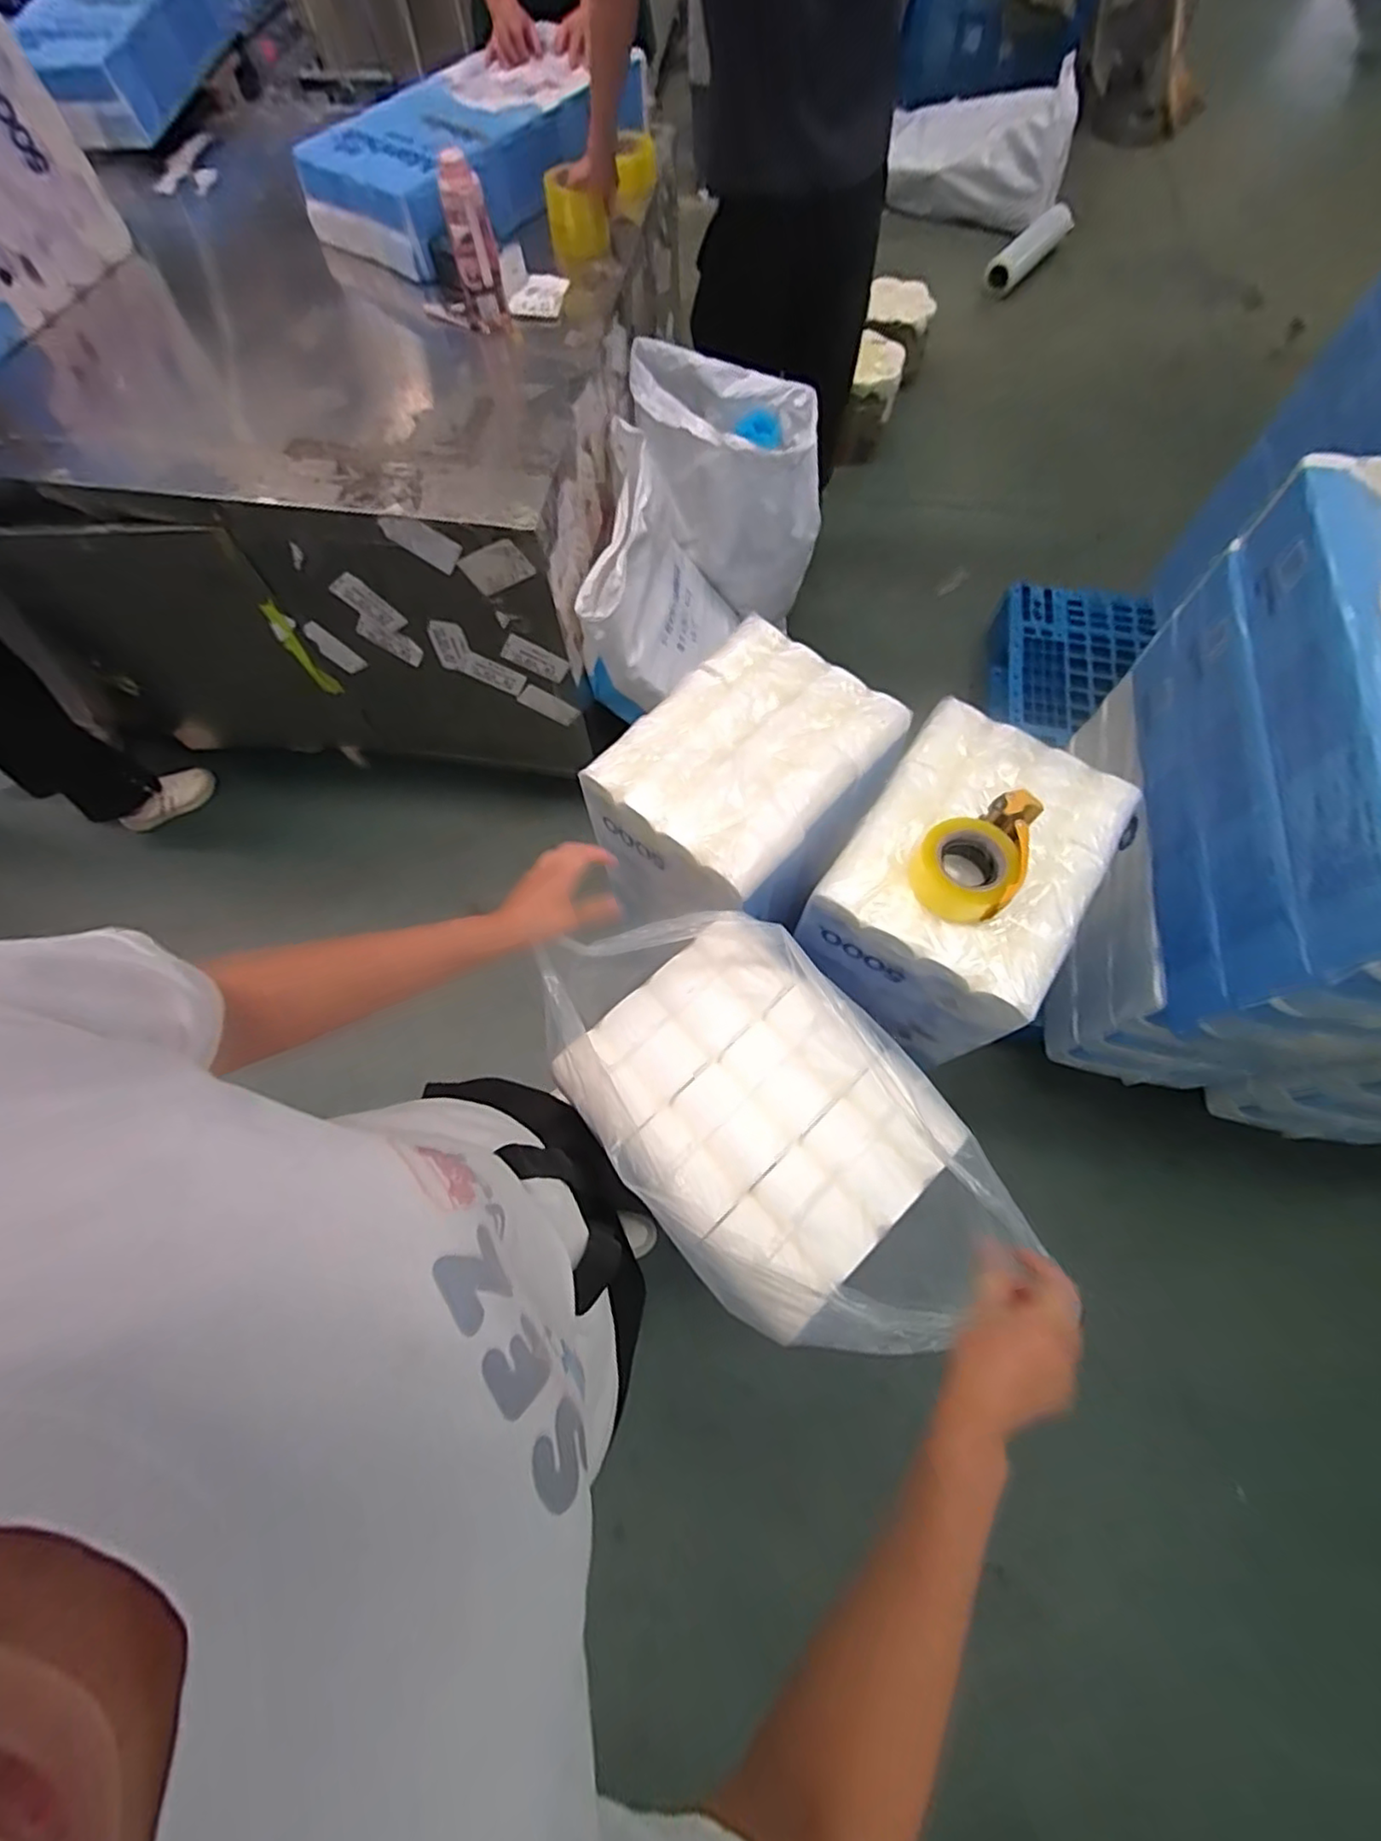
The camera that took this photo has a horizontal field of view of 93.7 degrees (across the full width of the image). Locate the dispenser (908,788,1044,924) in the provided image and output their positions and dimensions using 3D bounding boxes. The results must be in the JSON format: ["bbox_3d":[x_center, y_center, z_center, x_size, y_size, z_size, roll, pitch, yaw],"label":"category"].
[{"bbox_3d":[0.358,-0.082,0.815,0.118,0.071,0.177,35,73,13],"label":"dispenser"}]

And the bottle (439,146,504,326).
[{"bbox_3d":[-0.385,-1.203,1.152,0.074,0.202,0.055,-17,69,-6],"label":"bottle"}]

